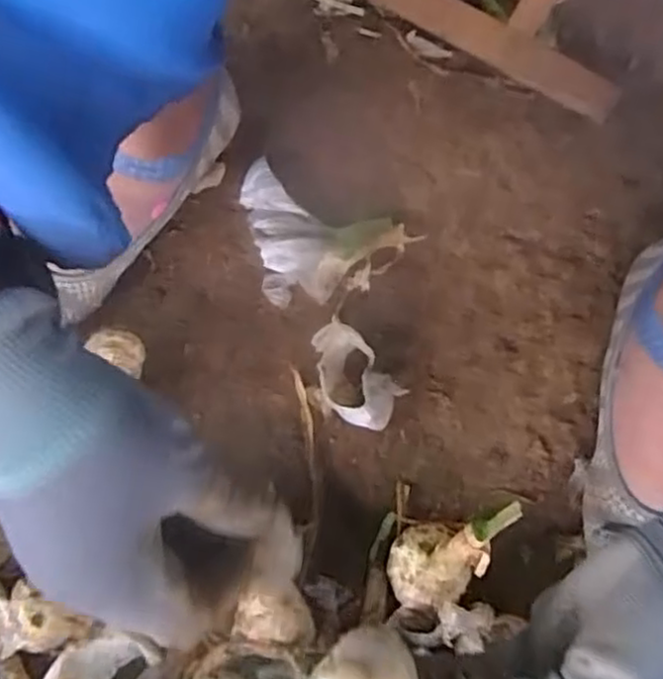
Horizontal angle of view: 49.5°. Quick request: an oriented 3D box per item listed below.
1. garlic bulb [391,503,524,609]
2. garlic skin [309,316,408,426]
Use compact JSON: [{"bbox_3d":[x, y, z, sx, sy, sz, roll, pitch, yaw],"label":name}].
[{"bbox_3d":[0.071,0.114,0.392,0.034,0.100,0.043,-12,67,-40],"label":"garlic bulb"},{"bbox_3d":[0.015,0.024,0.458,0.045,0.034,0.067,-38,78,-14],"label":"garlic skin"}]

